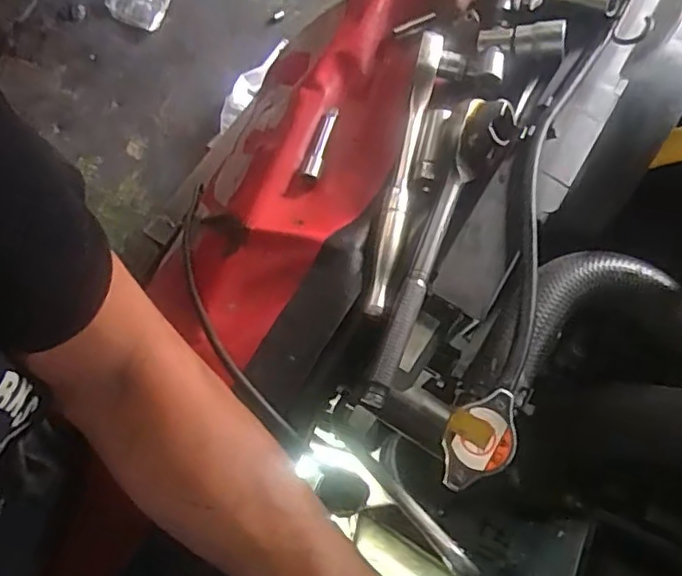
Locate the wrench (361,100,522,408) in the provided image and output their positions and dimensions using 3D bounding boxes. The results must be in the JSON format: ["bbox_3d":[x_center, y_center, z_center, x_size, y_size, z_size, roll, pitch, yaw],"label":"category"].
[{"bbox_3d":[0.075,-0.030,0.429,0.038,0.032,0.242,20,72,8],"label":"wrench"}]

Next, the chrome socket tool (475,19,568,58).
[{"bbox_3d":[0.144,-0.198,0.486,0.067,0.019,0.019,8,70,19],"label":"chrome socket tool"}]

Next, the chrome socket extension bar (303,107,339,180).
[{"bbox_3d":[-0.018,-0.129,0.528,0.016,0.014,0.075,11,71,5],"label":"chrome socket extension bar"}]

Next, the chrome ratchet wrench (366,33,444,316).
[{"bbox_3d":[0.048,-0.091,0.461,0.016,0.031,0.228,12,71,5],"label":"chrome ratchet wrench"}]

